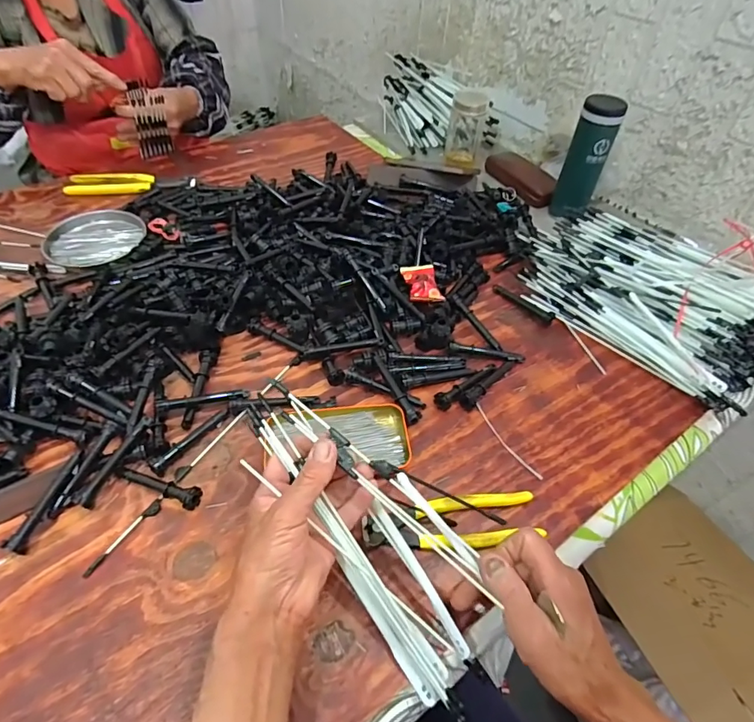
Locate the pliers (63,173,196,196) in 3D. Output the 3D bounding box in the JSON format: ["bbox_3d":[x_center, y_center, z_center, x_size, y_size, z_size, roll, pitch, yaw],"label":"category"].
[{"bbox_3d":[-0.413,-0.299,0.783,0.208,0.020,0.042,0,49,-4],"label":"pliers"}]

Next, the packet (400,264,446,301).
[{"bbox_3d":[0.060,-0.103,0.612,0.045,0.010,0.068,-4,50,-7],"label":"packet"}]

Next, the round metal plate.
[{"bbox_3d":[-0.413,-0.179,0.683,0.124,0.025,0.124,2,49,-2],"label":"round metal plate"}]

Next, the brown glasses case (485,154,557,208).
[{"bbox_3d":[0.263,-0.334,0.847,0.058,0.033,0.168,-20,54,-20],"label":"brown glasses case"}]

